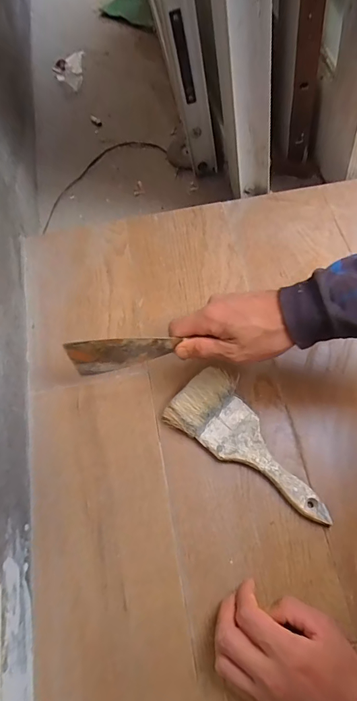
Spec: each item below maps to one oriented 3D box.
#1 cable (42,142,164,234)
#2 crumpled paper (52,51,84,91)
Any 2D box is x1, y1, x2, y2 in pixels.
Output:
[{"bbox_3d":[-0.163,-0.334,0.751,0.287,0.006,0.099,-38,69,-13],"label":"cable"},{"bbox_3d":[-0.253,-0.644,0.899,0.065,0.021,0.122,-4,65,1],"label":"crumpled paper"}]

